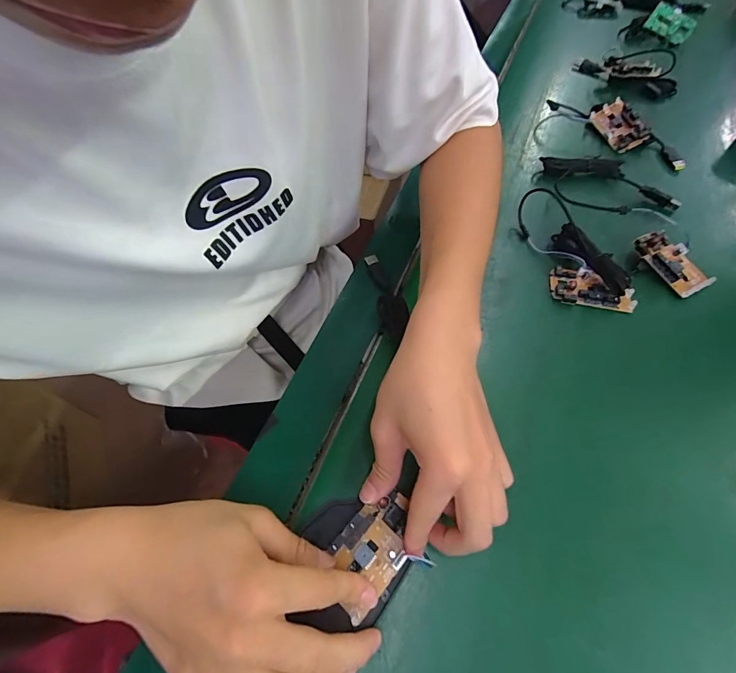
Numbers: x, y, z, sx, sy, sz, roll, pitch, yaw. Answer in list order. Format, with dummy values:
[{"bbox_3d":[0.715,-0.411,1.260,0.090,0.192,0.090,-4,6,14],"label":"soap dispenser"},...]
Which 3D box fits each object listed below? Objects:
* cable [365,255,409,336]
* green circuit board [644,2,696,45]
[{"bbox_3d":[0.019,-0.045,0.379,0.028,0.013,0.092,-14,58,-2],"label":"cable"},{"bbox_3d":[0.566,-0.582,0.686,0.081,0.040,0.017,26,31,3],"label":"green circuit board"}]

